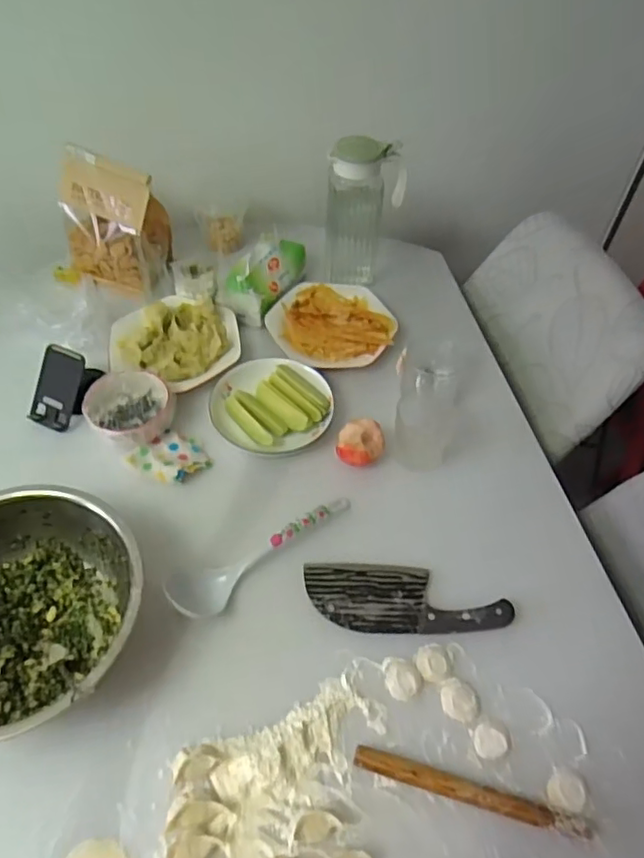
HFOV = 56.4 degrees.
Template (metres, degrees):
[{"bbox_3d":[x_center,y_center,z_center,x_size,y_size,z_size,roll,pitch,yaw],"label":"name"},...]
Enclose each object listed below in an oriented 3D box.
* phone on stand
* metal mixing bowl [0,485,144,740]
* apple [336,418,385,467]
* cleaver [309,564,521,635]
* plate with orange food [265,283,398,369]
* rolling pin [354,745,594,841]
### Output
[{"bbox_3d":[-0.368,-0.065,0.863,0.080,0.081,0.112,21,55,13],"label":"phone on stand"},{"bbox_3d":[-0.322,0.197,0.641,0.254,0.099,0.245,1,53,-1],"label":"metal mixing bowl"},{"bbox_3d":[0.053,0.024,0.834,0.065,0.044,0.068,1,53,-1],"label":"apple"},{"bbox_3d":[0.100,0.199,0.713,0.239,0.016,0.085,5,53,2],"label":"cleaver"},{"bbox_3d":[0.014,-0.179,0.990,0.192,0.026,0.195,1,53,-1],"label":"plate with orange food"},{"bbox_3d":[0.146,0.357,0.589,0.230,0.025,0.021,14,54,9],"label":"rolling pin"}]

